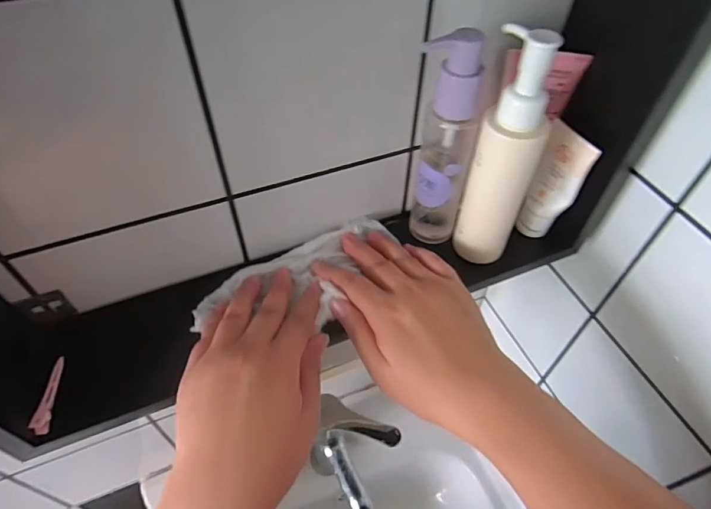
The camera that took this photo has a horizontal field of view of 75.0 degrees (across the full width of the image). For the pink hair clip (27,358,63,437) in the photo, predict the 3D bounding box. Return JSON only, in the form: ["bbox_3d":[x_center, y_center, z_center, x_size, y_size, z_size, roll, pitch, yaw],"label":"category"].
[{"bbox_3d":[-0.210,0.095,0.318,0.009,0.012,0.055,-9,51,-7],"label":"pink hair clip"}]

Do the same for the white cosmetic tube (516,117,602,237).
[{"bbox_3d":[0.159,-0.057,0.385,0.023,0.098,0.045,-21,54,-16],"label":"white cosmetic tube"}]

